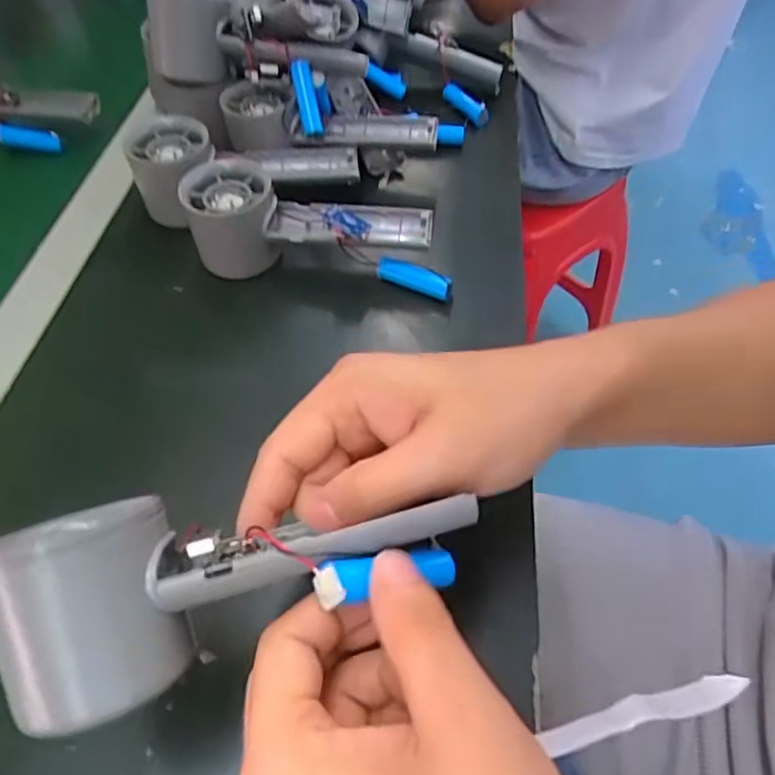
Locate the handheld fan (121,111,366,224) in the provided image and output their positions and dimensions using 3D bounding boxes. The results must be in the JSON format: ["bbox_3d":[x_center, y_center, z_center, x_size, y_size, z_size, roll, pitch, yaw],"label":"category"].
[{"bbox_3d":[-0.097,-0.150,0.427,0.158,0.050,0.062,-2,53,1],"label":"handheld fan"}]

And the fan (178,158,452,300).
[{"bbox_3d":[-0.044,-0.103,0.397,0.170,0.052,0.050,6,54,7],"label":"fan"}]

